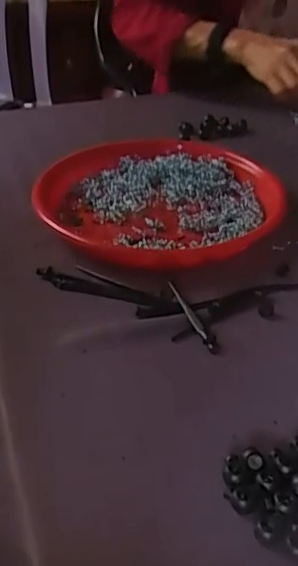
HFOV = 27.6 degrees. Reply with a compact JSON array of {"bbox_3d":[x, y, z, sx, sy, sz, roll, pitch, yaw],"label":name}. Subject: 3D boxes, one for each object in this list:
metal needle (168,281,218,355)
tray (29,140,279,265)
[{"bbox_3d":[0.034,0.025,0.493,0.010,0.004,0.094,-11,36,-16],"label":"metal needle"},{"bbox_3d":[0.011,-0.091,0.637,0.249,0.028,0.230,-11,36,-17],"label":"tray"}]

